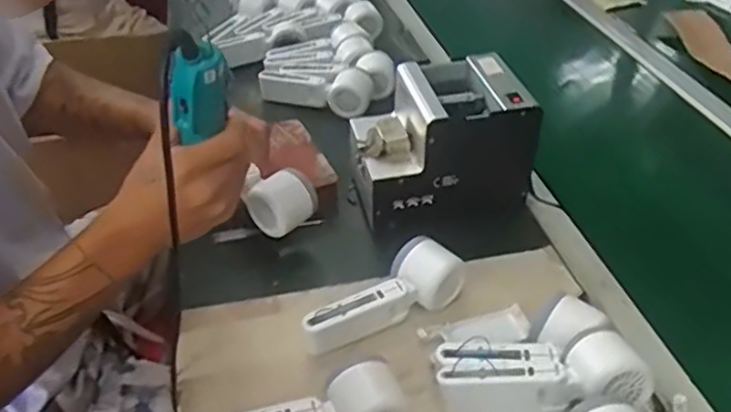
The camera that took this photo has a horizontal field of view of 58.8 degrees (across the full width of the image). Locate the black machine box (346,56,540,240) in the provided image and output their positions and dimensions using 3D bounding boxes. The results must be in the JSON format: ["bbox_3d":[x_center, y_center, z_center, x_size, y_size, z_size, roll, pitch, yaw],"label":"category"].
[{"bbox_3d":[0.082,-0.073,0.732,0.178,0.149,0.126,-6,40,-8],"label":"black machine box"}]

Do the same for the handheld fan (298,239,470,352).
[{"bbox_3d":[0.017,0.086,0.619,0.163,0.050,0.053,-19,44,-23],"label":"handheld fan"}]

